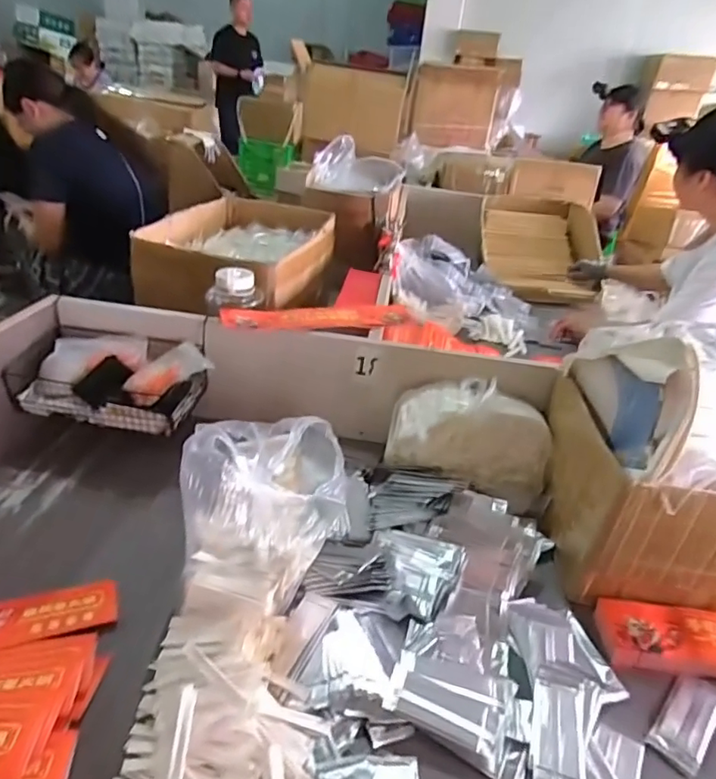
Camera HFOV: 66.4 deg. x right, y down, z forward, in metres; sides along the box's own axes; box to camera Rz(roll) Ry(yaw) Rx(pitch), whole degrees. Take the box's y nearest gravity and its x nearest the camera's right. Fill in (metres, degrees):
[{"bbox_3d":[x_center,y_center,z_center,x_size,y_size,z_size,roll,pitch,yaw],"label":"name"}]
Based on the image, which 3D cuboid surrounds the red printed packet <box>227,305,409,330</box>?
[{"bbox_3d":[-0.064,-0.127,0.970,0.340,0.015,0.080,-5,33,-19],"label":"red printed packet"}]

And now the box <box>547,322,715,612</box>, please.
[{"bbox_3d":[0.507,0.096,0.760,0.409,0.304,0.292,8,31,3],"label":"box"}]

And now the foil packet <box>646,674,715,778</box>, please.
[{"bbox_3d":[0.369,0.370,0.612,0.050,0.005,0.128,31,38,35],"label":"foil packet"}]

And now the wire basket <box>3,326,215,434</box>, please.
[{"bbox_3d":[-0.399,-0.022,0.918,0.292,0.095,0.163,10,31,7],"label":"wire basket"}]

